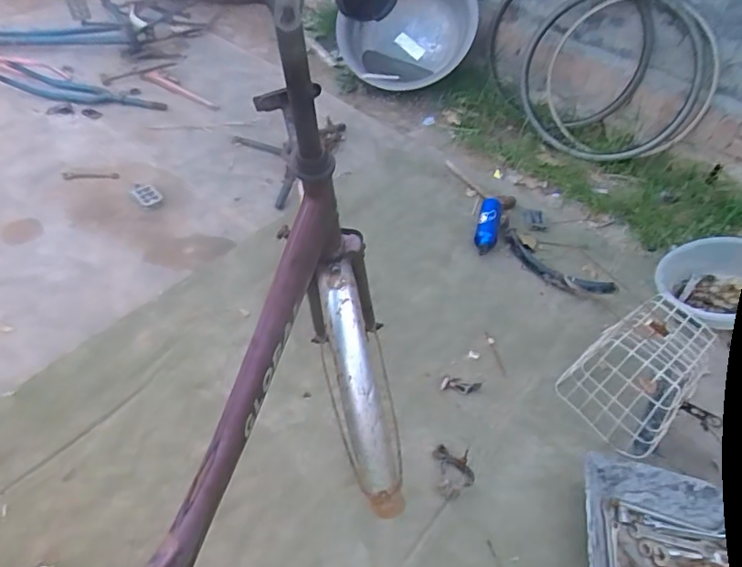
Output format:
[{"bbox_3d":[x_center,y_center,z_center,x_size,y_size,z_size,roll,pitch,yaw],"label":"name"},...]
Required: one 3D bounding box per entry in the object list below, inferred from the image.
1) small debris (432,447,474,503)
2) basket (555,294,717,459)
[{"bbox_3d":[0.179,0.403,1.188,0.077,0.027,0.115,1,49,-4],"label":"small debris"},{"bbox_3d":[0.630,0.206,1.284,0.275,0.222,0.245,-25,56,-30],"label":"basket"}]

